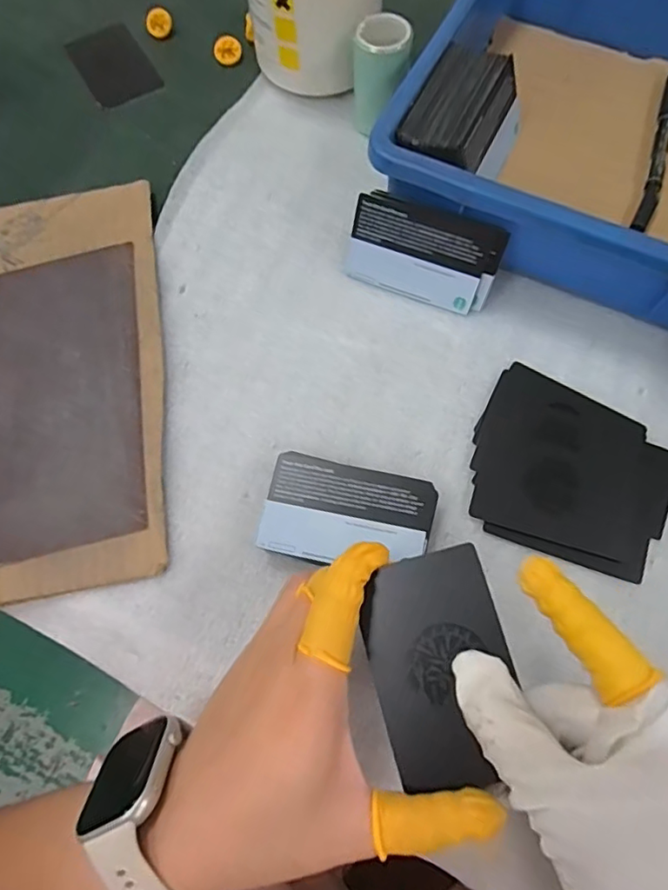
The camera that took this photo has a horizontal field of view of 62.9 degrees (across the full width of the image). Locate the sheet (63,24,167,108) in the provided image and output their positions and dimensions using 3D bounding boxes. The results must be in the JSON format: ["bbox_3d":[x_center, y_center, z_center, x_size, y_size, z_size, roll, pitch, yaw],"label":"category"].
[{"bbox_3d":[-0.176,-0.304,0.437,0.053,0.004,0.080,-31,72,-9],"label":"sheet"}]

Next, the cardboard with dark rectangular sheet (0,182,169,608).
[{"bbox_3d":[-0.173,-0.046,0.339,0.131,0.009,0.271,-8,70,-1],"label":"cardboard with dark rectangular sheet"}]

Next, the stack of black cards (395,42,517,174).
[{"bbox_3d":[0.076,-0.196,0.343,0.046,0.054,0.093,24,73,10],"label":"stack of black cards"}]

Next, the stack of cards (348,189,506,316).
[{"bbox_3d":[0.055,-0.119,0.338,0.091,0.055,0.009,21,43,9],"label":"stack of cards"}]

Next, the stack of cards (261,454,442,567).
[{"bbox_3d":[0.008,0.039,0.296,0.087,0.023,0.054,12,71,6],"label":"stack of cards"}]

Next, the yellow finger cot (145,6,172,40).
[{"bbox_3d":[-0.141,-0.340,0.439,0.020,0.013,0.015,-25,71,-7],"label":"yellow finger cot"}]

